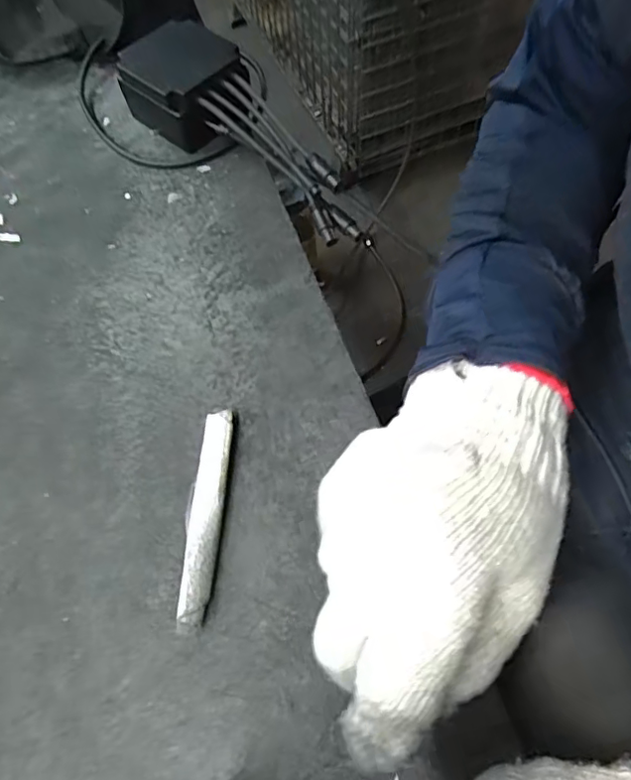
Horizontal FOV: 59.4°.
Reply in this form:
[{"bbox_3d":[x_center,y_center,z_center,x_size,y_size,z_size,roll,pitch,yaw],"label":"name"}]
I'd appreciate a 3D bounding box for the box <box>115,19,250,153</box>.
[{"bbox_3d":[-0.099,-0.238,0.431,0.086,0.055,0.071,36,70,20],"label":"box"}]

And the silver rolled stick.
[{"bbox_3d":[-0.060,0.065,0.298,0.018,0.015,0.116,0,62,4],"label":"silver rolled stick"}]

